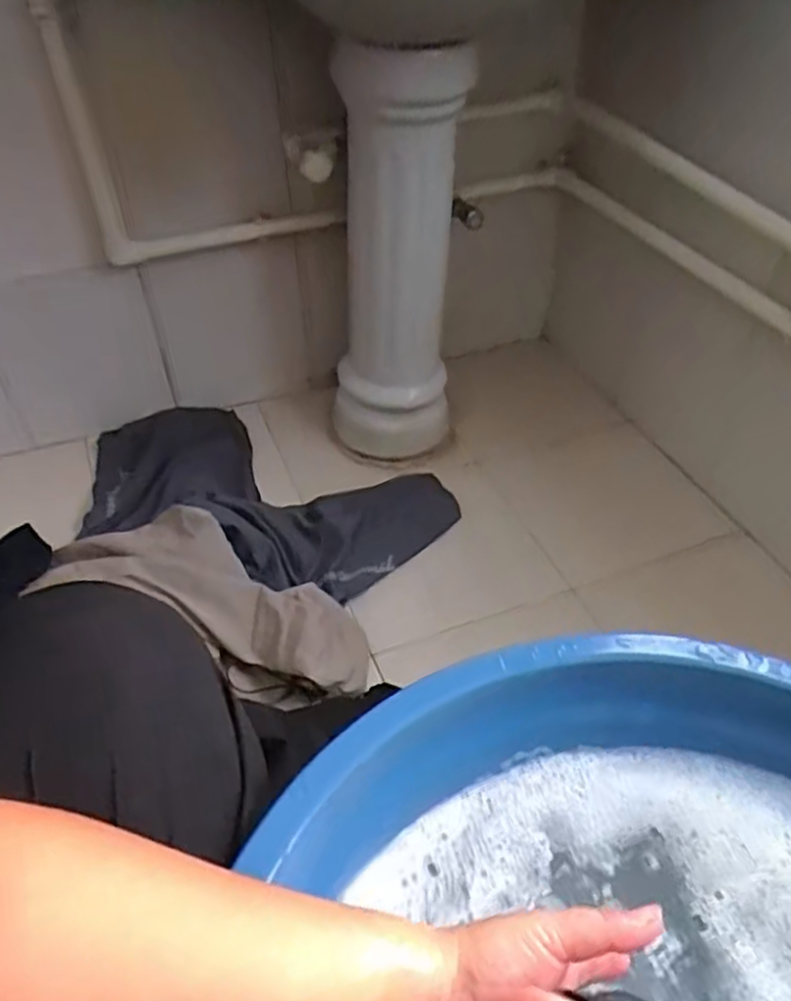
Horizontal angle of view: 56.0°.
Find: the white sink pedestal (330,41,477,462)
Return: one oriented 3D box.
[{"bbox_3d":[-0.008,-0.348,1.102,0.192,0.568,0.218,-5,44,-3],"label":"white sink pedestal"}]

